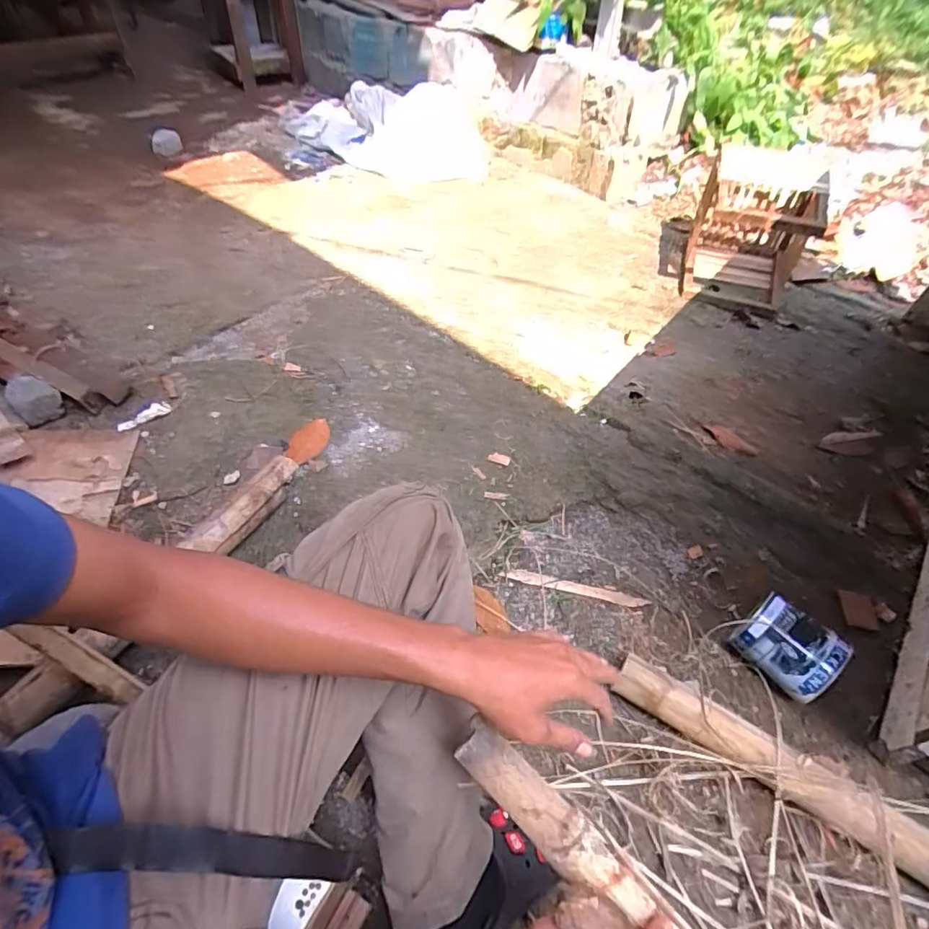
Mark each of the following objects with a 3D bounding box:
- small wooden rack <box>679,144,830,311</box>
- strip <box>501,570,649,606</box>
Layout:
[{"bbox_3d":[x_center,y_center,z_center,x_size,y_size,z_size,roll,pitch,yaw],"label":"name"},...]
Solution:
[{"bbox_3d":[0.854,-0.715,1.519,0.322,0.267,0.500,19,51,13],"label":"small wooden rack"},{"bbox_3d":[0.194,0.217,0.902,0.248,0.005,0.023,11,49,7],"label":"strip"}]

